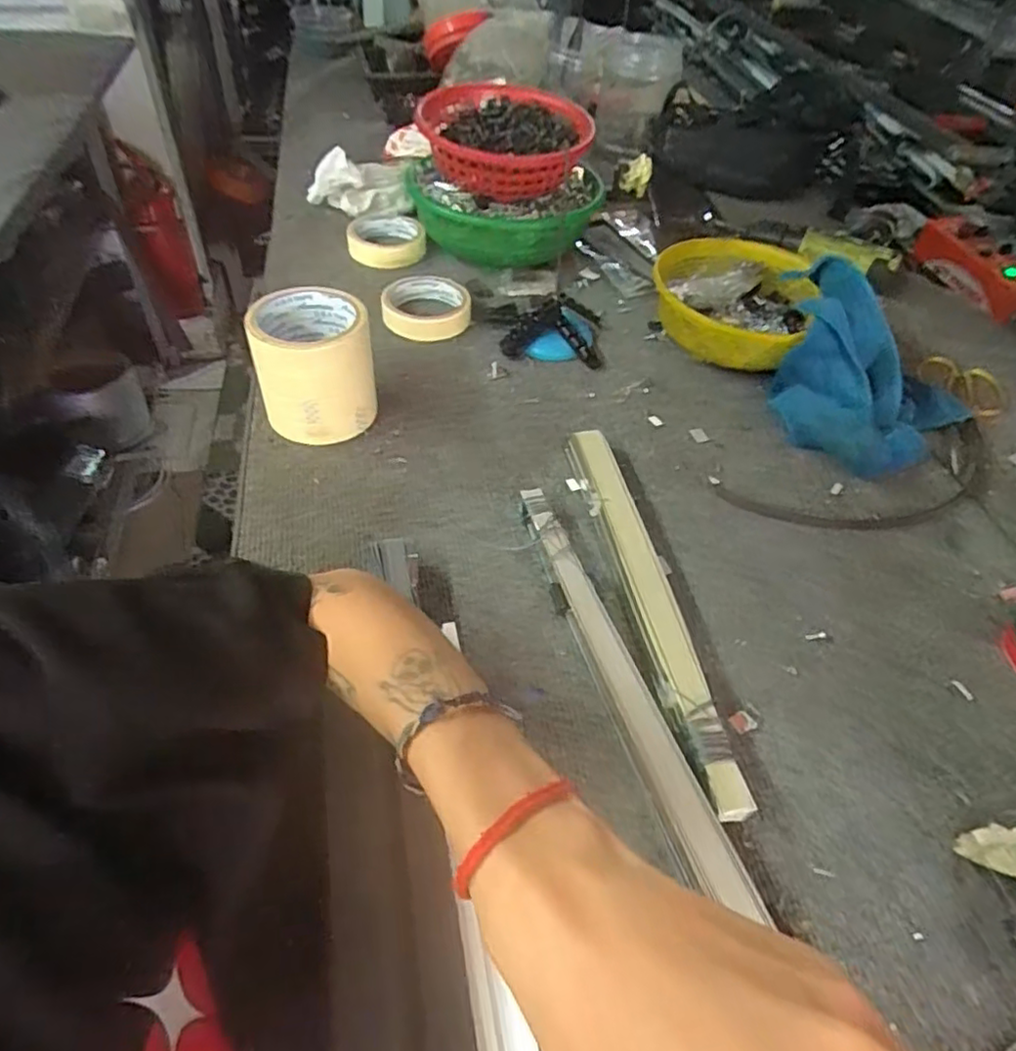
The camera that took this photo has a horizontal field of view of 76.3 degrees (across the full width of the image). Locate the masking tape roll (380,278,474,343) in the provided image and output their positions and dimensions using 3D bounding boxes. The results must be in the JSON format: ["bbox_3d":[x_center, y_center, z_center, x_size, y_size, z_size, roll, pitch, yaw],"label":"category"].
[{"bbox_3d":[-0.086,-0.242,0.701,0.091,0.026,0.109,3,47,-3],"label":"masking tape roll"}]

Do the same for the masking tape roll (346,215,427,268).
[{"bbox_3d":[-0.151,-0.353,0.801,0.095,0.027,0.099,-3,48,-9],"label":"masking tape roll"}]

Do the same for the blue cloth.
[{"bbox_3d":[0.333,-0.148,0.611,0.180,0.105,0.174,34,53,23],"label":"blue cloth"}]

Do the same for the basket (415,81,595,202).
[{"bbox_3d":[-0.007,-0.422,0.722,0.173,0.079,0.179,3,47,-3],"label":"basket"}]

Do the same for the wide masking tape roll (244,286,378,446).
[{"bbox_3d":[-0.158,-0.130,0.542,0.088,0.105,0.084,-2,48,-8],"label":"wide masking tape roll"}]

